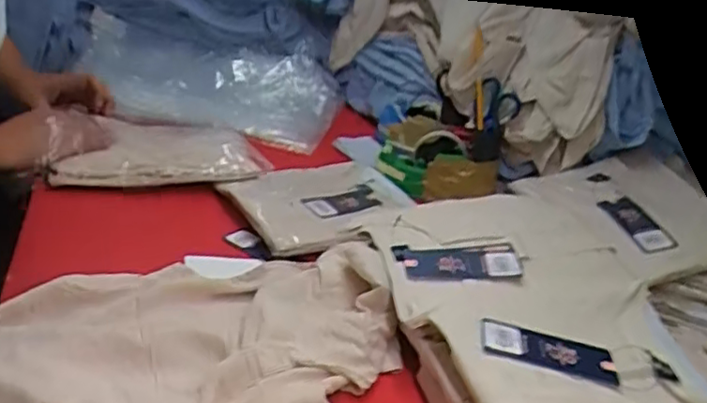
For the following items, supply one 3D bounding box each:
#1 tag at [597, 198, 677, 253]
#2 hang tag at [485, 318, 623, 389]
[{"bbox_3d":[0.358,0.027,0.827,0.051,0.011,0.120,-4,28,-5],"label":"tag"},{"bbox_3d":[0.173,0.134,0.573,0.121,0.006,0.050,15,29,-1],"label":"hang tag"}]

